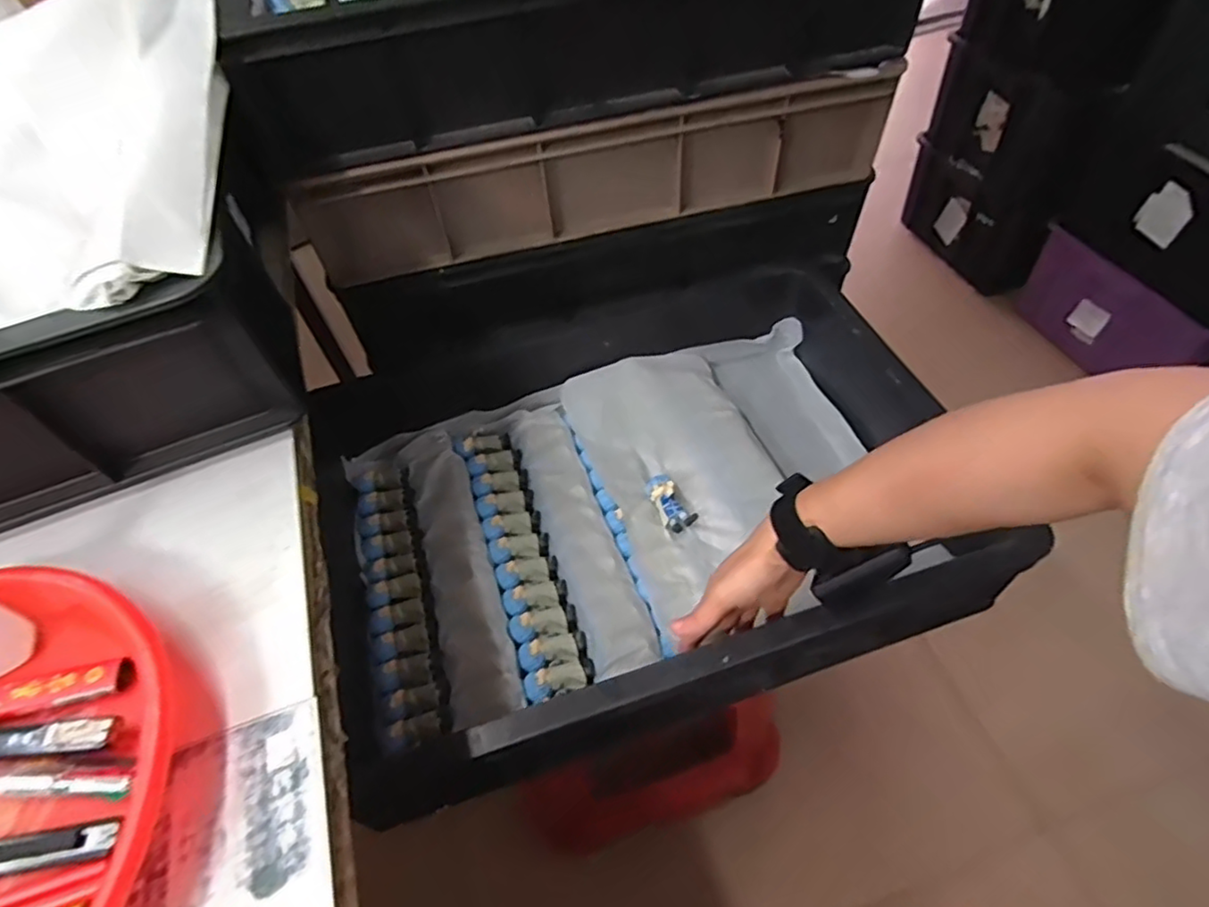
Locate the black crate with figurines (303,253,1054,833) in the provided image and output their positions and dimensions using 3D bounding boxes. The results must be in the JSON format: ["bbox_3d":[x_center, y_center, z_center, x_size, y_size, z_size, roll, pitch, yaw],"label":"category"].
[{"bbox_3d":[0.021,0.026,0.630,0.551,0.109,0.400,-17,53,-8],"label":"black crate with figurines"}]

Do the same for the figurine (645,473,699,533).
[{"bbox_3d":[0.062,0.045,0.629,0.029,0.024,0.061,-25,55,-14],"label":"figurine"}]

